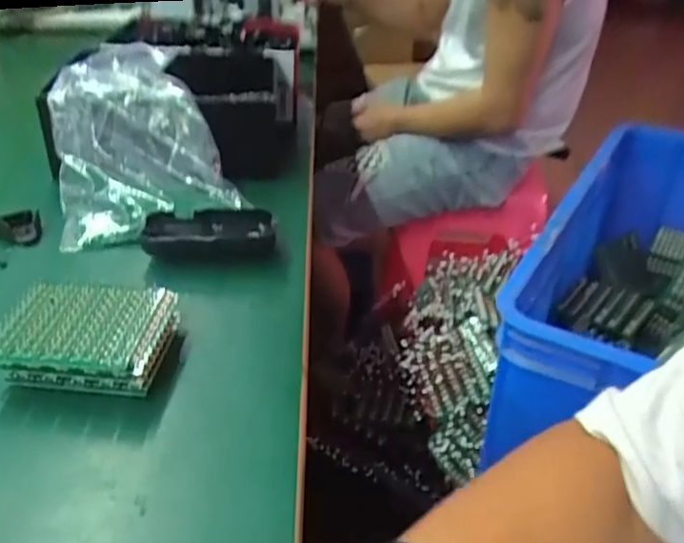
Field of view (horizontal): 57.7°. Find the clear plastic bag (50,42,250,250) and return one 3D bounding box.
[{"bbox_3d":[-0.210,-0.124,0.594,0.155,0.071,0.229,-28,62,-10],"label":"clear plastic bag"}]

